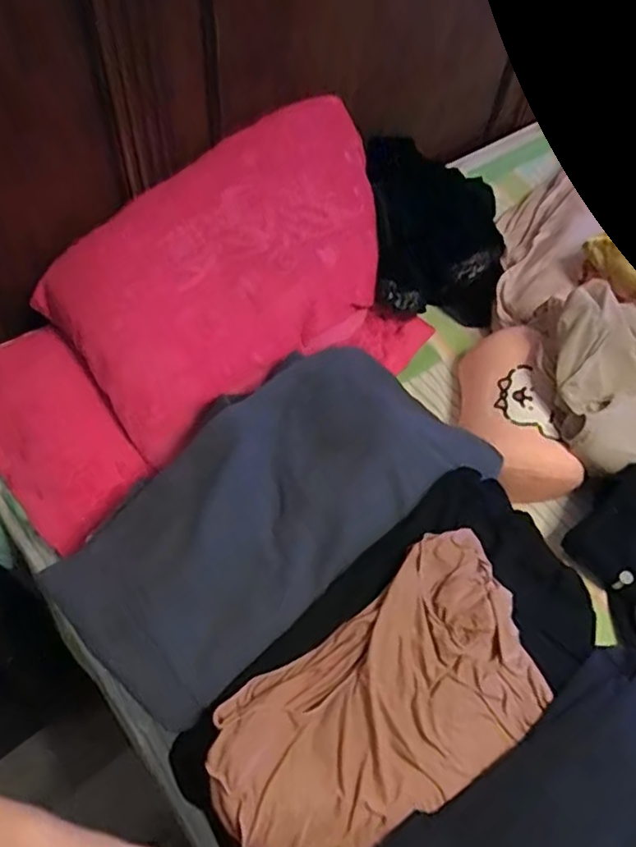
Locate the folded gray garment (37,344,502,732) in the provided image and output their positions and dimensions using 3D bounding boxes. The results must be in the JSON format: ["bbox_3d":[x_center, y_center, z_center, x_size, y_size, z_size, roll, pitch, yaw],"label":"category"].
[{"bbox_3d":[-0.043,0.082,0.703,0.487,0.062,0.236,-35,66,-24],"label":"folded gray garment"}]

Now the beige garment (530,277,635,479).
[{"bbox_3d":[0.427,-0.079,0.860,0.199,0.100,0.257,-8,58,-10],"label":"beige garment"}]

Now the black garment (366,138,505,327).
[{"bbox_3d":[0.210,-0.340,1.092,0.231,0.130,0.315,2,57,-3],"label":"black garment"}]

